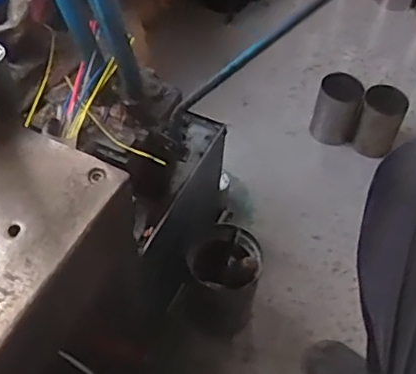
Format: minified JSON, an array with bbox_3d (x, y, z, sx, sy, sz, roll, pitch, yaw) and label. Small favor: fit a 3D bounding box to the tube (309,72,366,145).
[{"bbox_3d":[0.273,-0.160,1.248,0.092,0.141,0.081,13,52,7],"label":"tube"}]

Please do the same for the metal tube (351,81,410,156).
[{"bbox_3d":[0.355,-0.133,1.206,0.090,0.118,0.088,20,54,13],"label":"metal tube"}]

